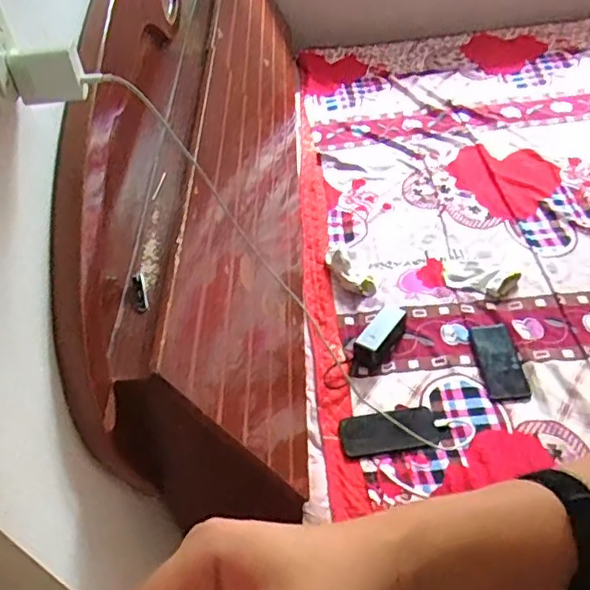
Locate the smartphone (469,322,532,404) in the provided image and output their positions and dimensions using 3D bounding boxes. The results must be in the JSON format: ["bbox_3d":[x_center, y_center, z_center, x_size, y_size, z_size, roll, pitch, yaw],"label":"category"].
[{"bbox_3d":[0.384,0.122,1.142,0.075,0.015,0.170,-6,46,-1],"label":"smartphone"}]

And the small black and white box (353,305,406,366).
[{"bbox_3d":[0.166,0.080,1.172,0.056,0.051,0.144,23,55,28],"label":"small black and white box"}]

